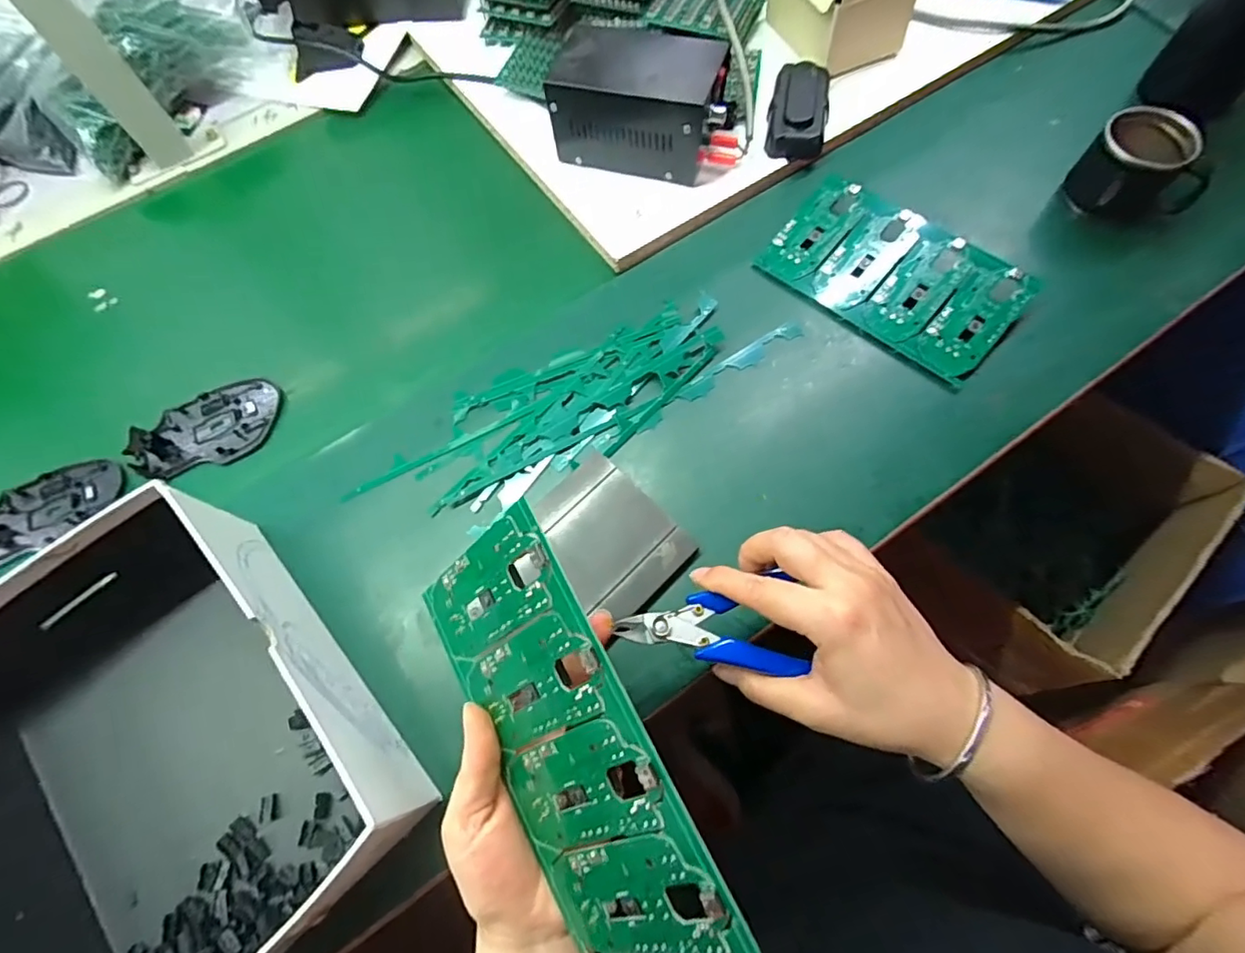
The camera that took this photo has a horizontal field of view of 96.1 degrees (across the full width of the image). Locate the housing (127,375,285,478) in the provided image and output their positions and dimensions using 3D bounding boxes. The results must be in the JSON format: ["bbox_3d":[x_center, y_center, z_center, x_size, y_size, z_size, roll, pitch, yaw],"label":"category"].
[{"bbox_3d":[-0.335,-0.039,0.451,0.114,0.014,0.069,-21,70,-5],"label":"housing"}]

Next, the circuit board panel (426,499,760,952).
[{"bbox_3d":[-0.029,0.115,0.251,0.004,0.102,0.186,-12,68,-51],"label":"circuit board panel"}]

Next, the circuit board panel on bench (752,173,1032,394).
[{"bbox_3d":[0.215,-0.162,0.448,0.187,0.006,0.106,41,86,18],"label":"circuit board panel on bench"}]

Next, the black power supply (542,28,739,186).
[{"bbox_3d":[0.017,-0.328,0.487,0.142,0.084,0.087,18,71,9],"label":"black power supply"}]

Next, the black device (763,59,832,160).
[{"bbox_3d":[0.162,-0.335,0.514,0.051,0.029,0.102,10,70,7],"label":"black device"}]

